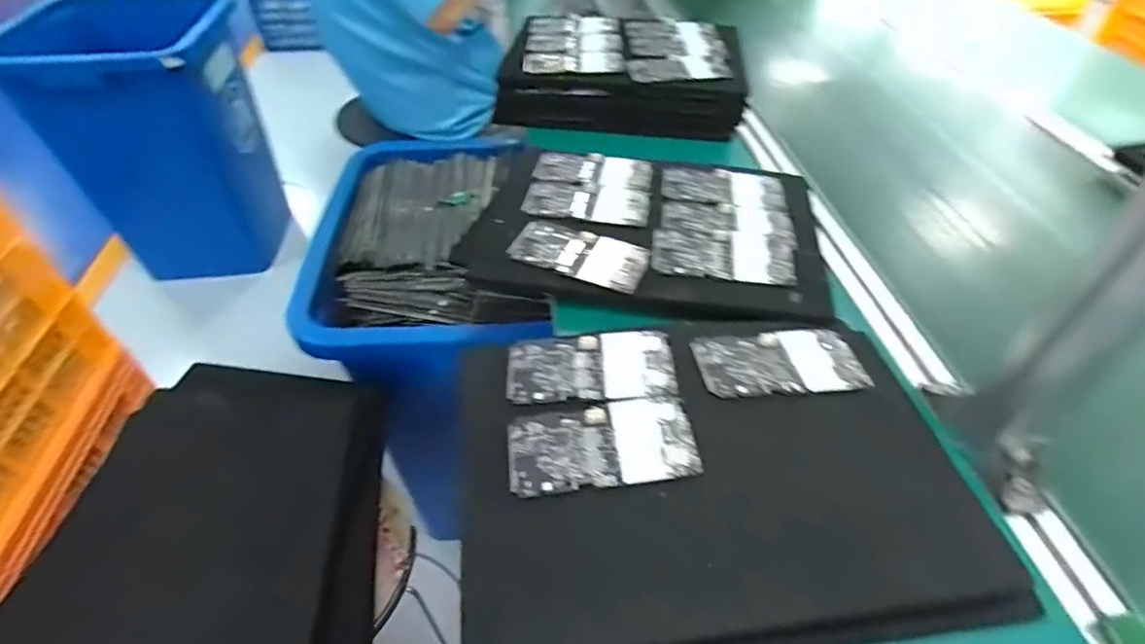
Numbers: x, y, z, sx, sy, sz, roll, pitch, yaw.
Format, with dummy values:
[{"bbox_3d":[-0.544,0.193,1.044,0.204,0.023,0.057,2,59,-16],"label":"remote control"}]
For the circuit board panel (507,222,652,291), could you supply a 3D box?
[{"bbox_3d":[0.007,-0.069,0.569,0.134,0.008,0.064,16,52,11],"label":"circuit board panel"}]

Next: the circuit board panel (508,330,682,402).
[{"bbox_3d":[0.015,0.036,0.464,0.132,0.006,0.068,-5,47,1],"label":"circuit board panel"}]

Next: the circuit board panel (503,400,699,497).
[{"bbox_3d":[0.021,0.087,0.410,0.131,0.006,0.066,-5,47,-5],"label":"circuit board panel"}]

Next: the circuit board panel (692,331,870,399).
[{"bbox_3d":[0.169,0.033,0.466,0.134,0.007,0.067,-3,47,-3],"label":"circuit board panel"}]

